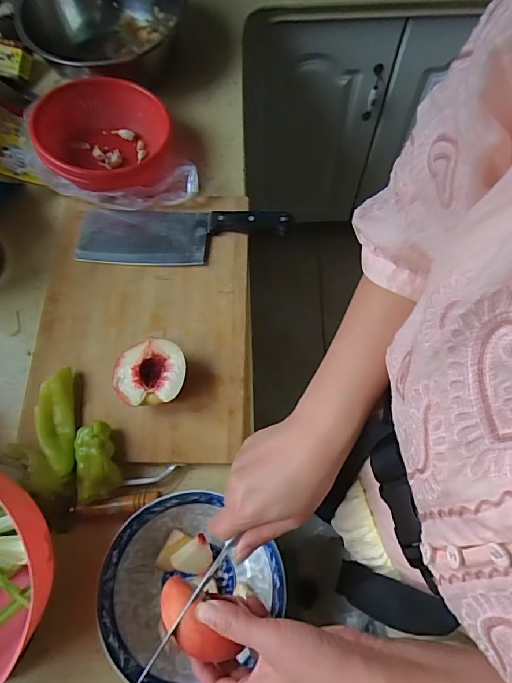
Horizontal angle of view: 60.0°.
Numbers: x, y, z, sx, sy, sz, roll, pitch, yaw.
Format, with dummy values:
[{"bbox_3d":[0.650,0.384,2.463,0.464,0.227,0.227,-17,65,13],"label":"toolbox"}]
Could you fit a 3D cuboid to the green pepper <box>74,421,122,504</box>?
[{"bbox_3d":[-0.170,0.127,0.472,0.043,0.030,0.076,-11,69,-3],"label":"green pepper"}]

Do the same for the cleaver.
[{"bbox_3d":[-0.094,-0.135,0.570,0.270,0.028,0.080,0,69,1],"label":"cleaver"}]

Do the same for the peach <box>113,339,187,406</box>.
[{"bbox_3d":[-0.116,0.038,0.498,0.076,0.041,0.068,-5,69,-1],"label":"peach"}]

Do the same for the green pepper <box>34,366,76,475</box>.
[{"bbox_3d":[-0.216,0.087,0.482,0.038,0.030,0.111,-11,69,-3],"label":"green pepper"}]

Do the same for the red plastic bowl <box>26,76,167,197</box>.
[{"bbox_3d":[-0.194,-0.257,0.578,0.153,0.094,0.136,0,69,1],"label":"red plastic bowl"}]

